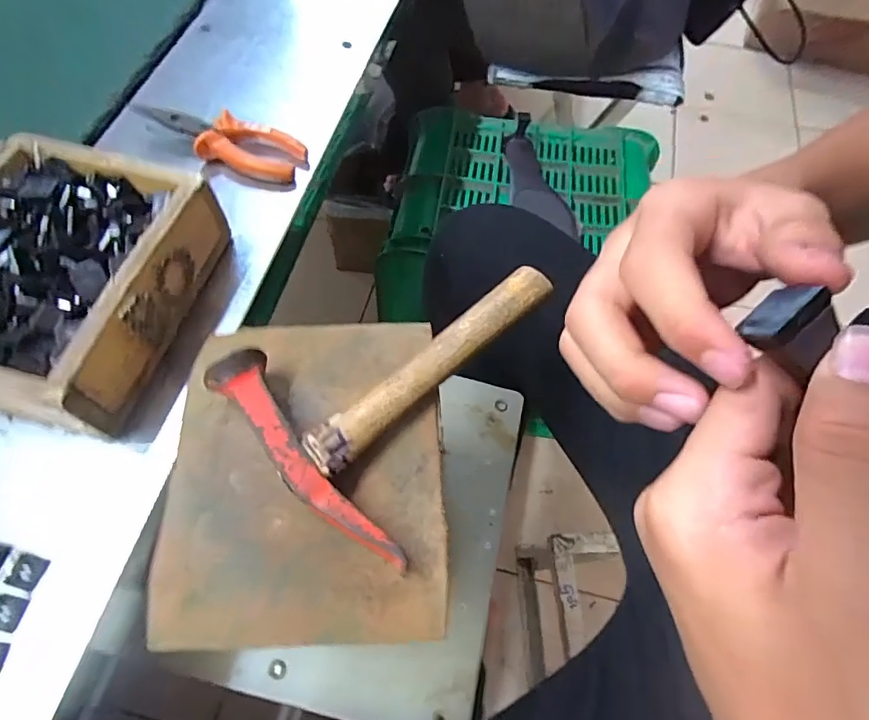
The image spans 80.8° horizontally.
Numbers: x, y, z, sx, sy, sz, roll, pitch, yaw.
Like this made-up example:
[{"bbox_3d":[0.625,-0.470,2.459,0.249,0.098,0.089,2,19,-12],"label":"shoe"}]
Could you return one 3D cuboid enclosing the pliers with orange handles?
[{"bbox_3d":[-0.188,-0.192,0.440,0.154,0.022,0.049,16,63,6],"label":"pliers with orange handles"}]

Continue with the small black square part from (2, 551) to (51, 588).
[{"bbox_3d":[-0.232,0.120,0.290,0.018,0.008,0.017,14,63,5],"label":"small black square part"}]

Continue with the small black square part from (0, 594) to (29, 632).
[{"bbox_3d":[-0.235,0.139,0.281,0.012,0.010,0.017,6,62,1],"label":"small black square part"}]

